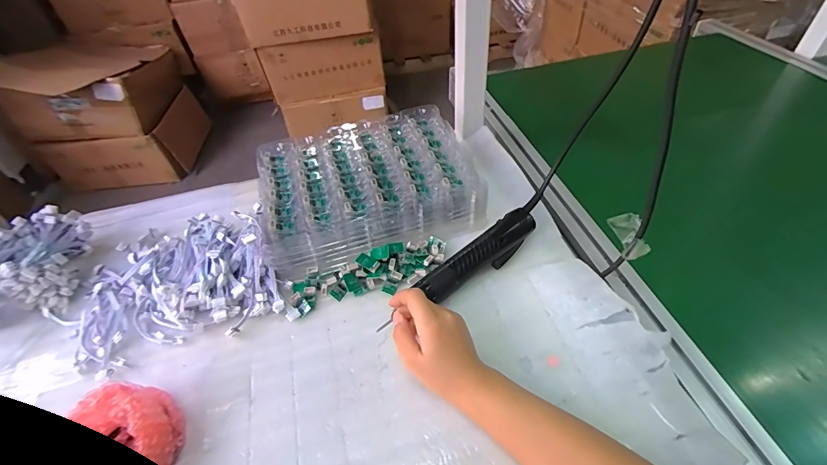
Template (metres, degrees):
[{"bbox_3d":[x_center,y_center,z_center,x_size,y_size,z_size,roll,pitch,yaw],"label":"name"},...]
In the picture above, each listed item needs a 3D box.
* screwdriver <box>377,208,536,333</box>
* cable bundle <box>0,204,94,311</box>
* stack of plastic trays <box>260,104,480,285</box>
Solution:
[{"bbox_3d":[0.059,0.042,0.465,0.226,0.029,0.039,-32,50,-21],"label":"screwdriver"},{"bbox_3d":[-0.529,0.051,0.486,0.189,0.077,0.141,-12,45,-5],"label":"cable bundle"},{"bbox_3d":[-0.063,-0.070,0.555,0.288,0.061,0.229,-14,45,-7],"label":"stack of plastic trays"}]

